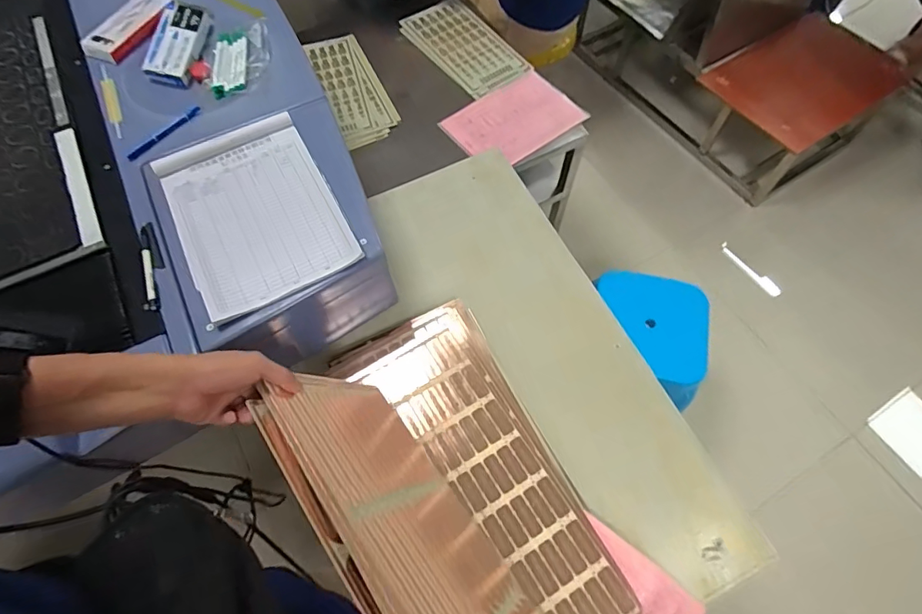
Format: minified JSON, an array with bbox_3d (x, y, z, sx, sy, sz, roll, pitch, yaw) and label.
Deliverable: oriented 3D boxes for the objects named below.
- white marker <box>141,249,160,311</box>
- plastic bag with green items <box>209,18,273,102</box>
[{"bbox_3d":[-0.421,-0.037,0.658,0.018,0.012,0.090,-18,65,-8],"label":"white marker"},{"bbox_3d":[-0.397,-0.445,0.879,0.112,0.026,0.183,-11,64,-5],"label":"plastic bag with green items"}]

